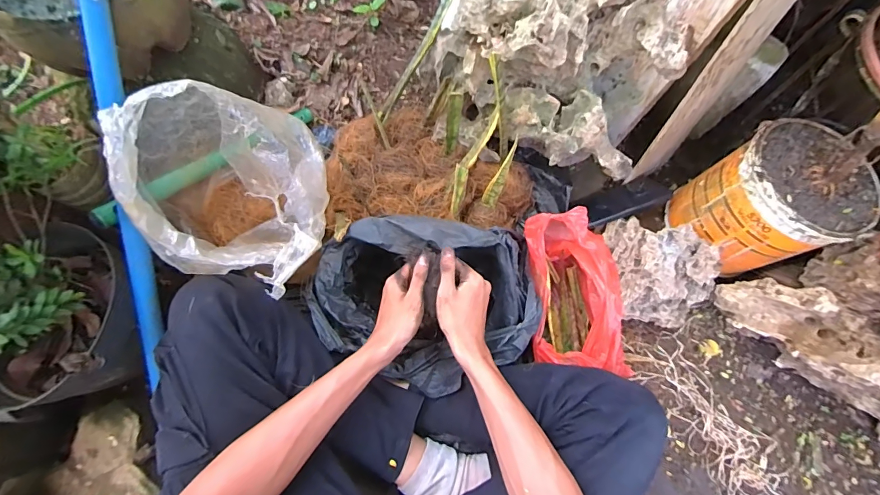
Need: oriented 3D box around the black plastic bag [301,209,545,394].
[{"bbox_3d":[-0.018,0.088,0.592,0.322,0.140,0.227,2,69,-1],"label":"black plastic bag"}]

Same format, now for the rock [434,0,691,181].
[{"bbox_3d":[0.156,-0.280,0.569,0.329,0.263,0.233,14,70,3],"label":"rock"}]

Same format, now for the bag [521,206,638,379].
[{"bbox_3d":[0.206,0.071,0.604,0.131,0.162,0.223,-5,70,-4],"label":"bag"}]

